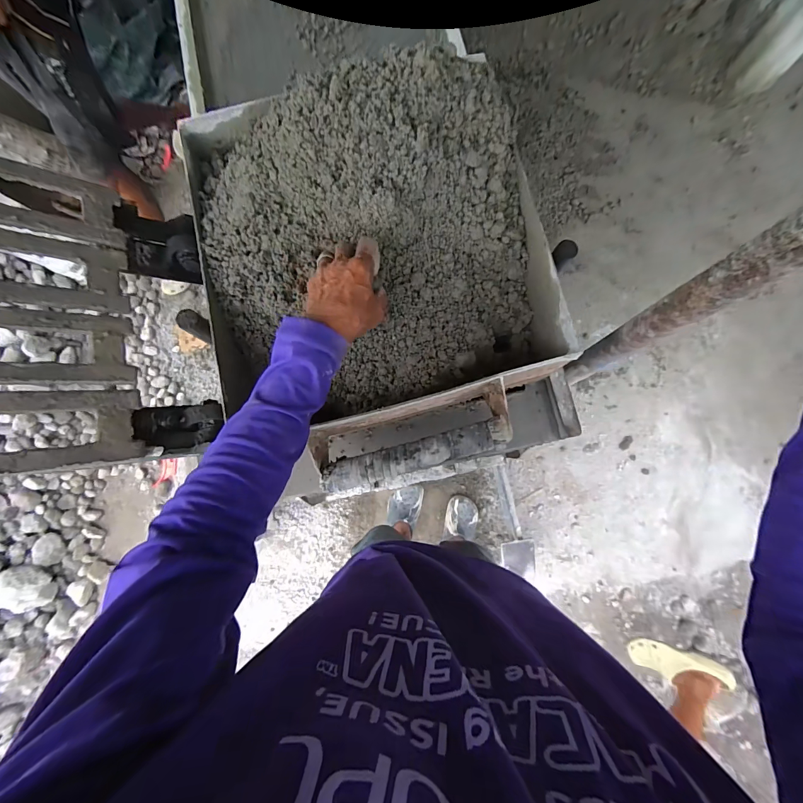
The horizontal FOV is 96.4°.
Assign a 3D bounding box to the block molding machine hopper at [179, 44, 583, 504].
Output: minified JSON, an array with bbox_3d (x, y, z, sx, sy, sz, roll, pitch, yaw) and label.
[{"bbox_3d":[-0.026,-0.171,0.489,0.441,0.226,0.521,-13,81,-2],"label":"block molding machine hopper"}]

